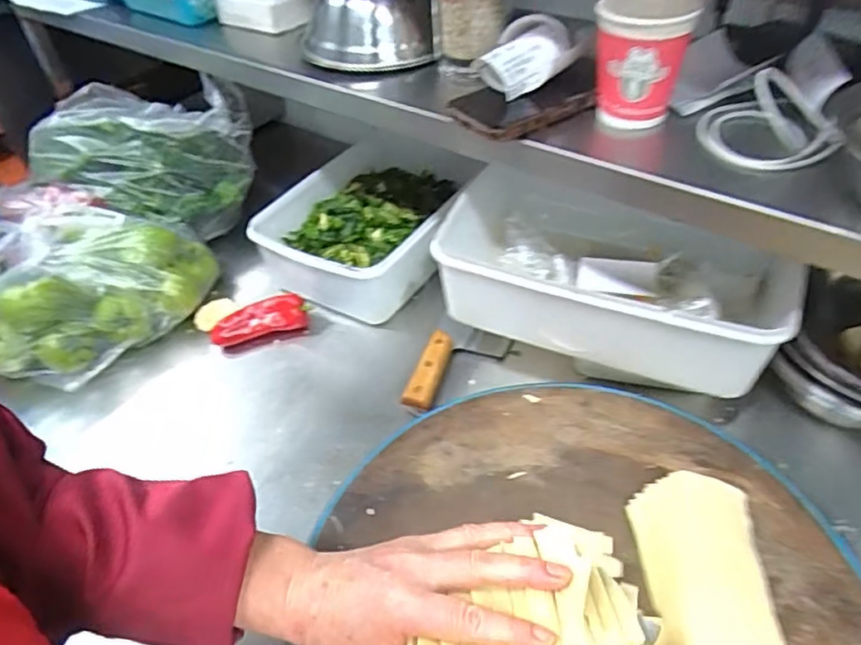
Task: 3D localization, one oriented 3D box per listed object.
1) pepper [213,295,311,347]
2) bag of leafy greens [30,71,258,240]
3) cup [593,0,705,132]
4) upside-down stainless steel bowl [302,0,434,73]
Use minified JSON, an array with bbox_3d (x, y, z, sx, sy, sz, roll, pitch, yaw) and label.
[{"bbox_3d":[-0.207,-0.001,0.735,0.123,0.037,0.038,-16,45,-13],"label":"pepper"},{"bbox_3d":[-0.413,-0.239,0.873,0.267,0.152,0.207,19,48,22],"label":"bag of leafy greens"},{"bbox_3d":[0.162,-0.201,0.468,0.070,0.093,0.073,-2,44,2],"label":"cup"},{"bbox_3d":[-0.072,-0.333,0.648,0.142,0.065,0.153,-2,44,2],"label":"upside-down stainless steel bowl"}]

